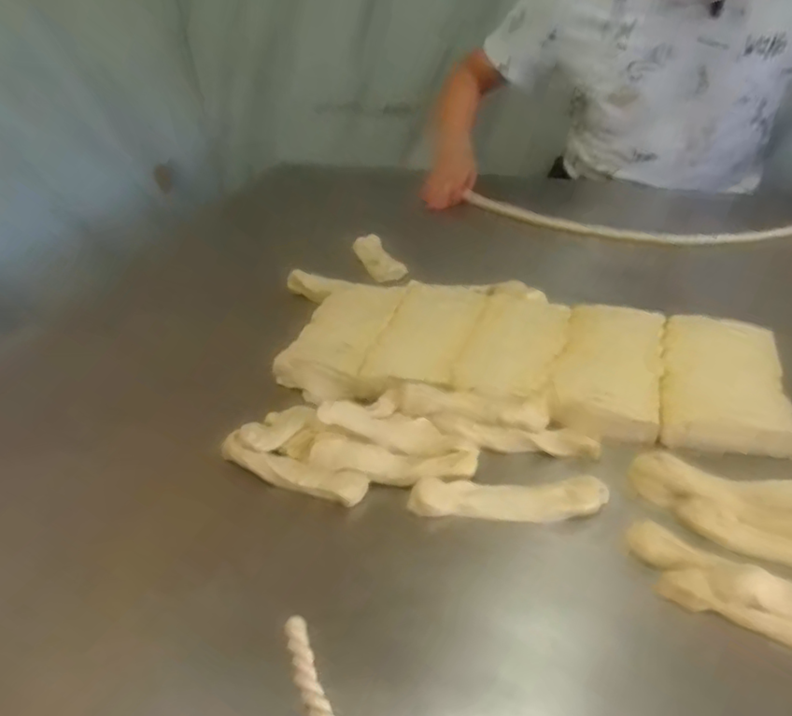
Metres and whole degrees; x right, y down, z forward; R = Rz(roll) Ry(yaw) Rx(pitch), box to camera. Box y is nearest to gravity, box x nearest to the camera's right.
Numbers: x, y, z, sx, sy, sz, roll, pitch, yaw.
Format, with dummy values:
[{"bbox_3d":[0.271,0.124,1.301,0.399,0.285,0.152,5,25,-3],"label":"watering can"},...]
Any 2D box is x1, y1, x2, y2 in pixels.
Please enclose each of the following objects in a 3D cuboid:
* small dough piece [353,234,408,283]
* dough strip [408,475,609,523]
[{"bbox_3d":[-0.028,-0.145,0.902,0.046,0.026,0.097,-20,40,-17],"label":"small dough piece"},{"bbox_3d":[0.099,0.123,0.542,0.169,0.016,0.044,-4,38,2],"label":"dough strip"}]

